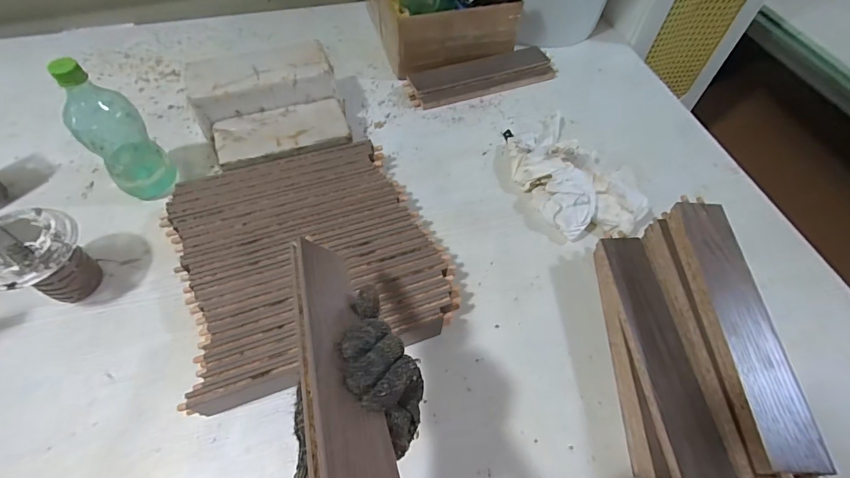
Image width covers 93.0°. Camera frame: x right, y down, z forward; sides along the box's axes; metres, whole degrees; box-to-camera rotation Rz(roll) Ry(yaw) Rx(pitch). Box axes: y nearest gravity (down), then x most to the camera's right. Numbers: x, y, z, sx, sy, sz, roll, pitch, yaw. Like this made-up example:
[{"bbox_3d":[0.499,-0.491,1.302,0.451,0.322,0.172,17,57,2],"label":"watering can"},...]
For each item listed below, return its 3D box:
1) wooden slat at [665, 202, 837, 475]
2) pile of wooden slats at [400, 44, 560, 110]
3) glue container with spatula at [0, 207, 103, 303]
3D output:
[{"bbox_3d":[0.327,0.081,0.423,0.057,0.025,0.284,-3,56,10],"label":"wooden slat"},{"bbox_3d":[0.112,-0.315,0.794,0.298,0.030,0.090,-19,60,-14],"label":"pile of wooden slats"},{"bbox_3d":[-0.464,0.031,0.500,0.088,0.110,0.097,30,60,16],"label":"glue container with spatula"}]

